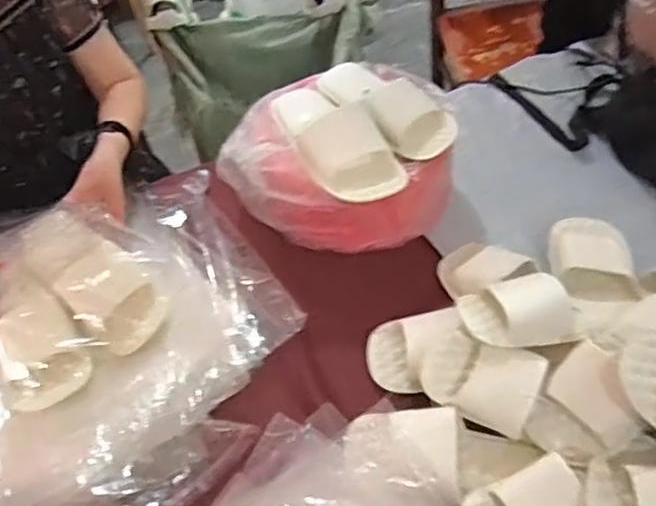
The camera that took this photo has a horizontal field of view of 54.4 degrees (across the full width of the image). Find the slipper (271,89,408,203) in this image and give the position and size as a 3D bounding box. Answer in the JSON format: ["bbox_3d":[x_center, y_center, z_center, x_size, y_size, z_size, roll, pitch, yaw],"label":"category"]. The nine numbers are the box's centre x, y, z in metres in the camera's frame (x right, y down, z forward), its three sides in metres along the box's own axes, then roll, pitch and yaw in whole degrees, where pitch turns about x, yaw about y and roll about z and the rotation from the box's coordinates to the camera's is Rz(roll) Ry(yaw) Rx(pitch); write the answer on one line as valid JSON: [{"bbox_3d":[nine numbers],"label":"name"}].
[{"bbox_3d":[0.009,-0.168,0.851,0.097,0.066,0.237,-24,51,-13],"label":"slipper"}]

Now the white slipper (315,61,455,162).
[{"bbox_3d":[0.082,-0.214,0.889,0.105,0.056,0.221,-30,53,-18],"label":"white slipper"}]

